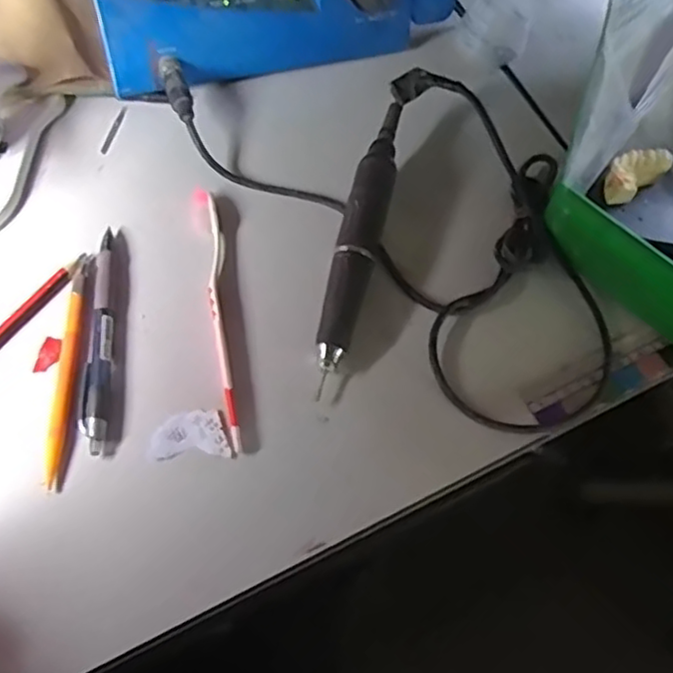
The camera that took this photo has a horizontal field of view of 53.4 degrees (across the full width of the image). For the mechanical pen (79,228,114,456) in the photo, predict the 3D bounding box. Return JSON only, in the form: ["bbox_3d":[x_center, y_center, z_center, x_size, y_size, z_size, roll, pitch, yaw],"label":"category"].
[{"bbox_3d":[-0.133,-0.001,0.381,0.014,0.011,0.133,0,65,-7],"label":"mechanical pen"}]

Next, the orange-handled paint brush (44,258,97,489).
[{"bbox_3d":[-0.151,0.015,0.373,0.012,0.005,0.135,2,64,-6],"label":"orange-handled paint brush"}]

